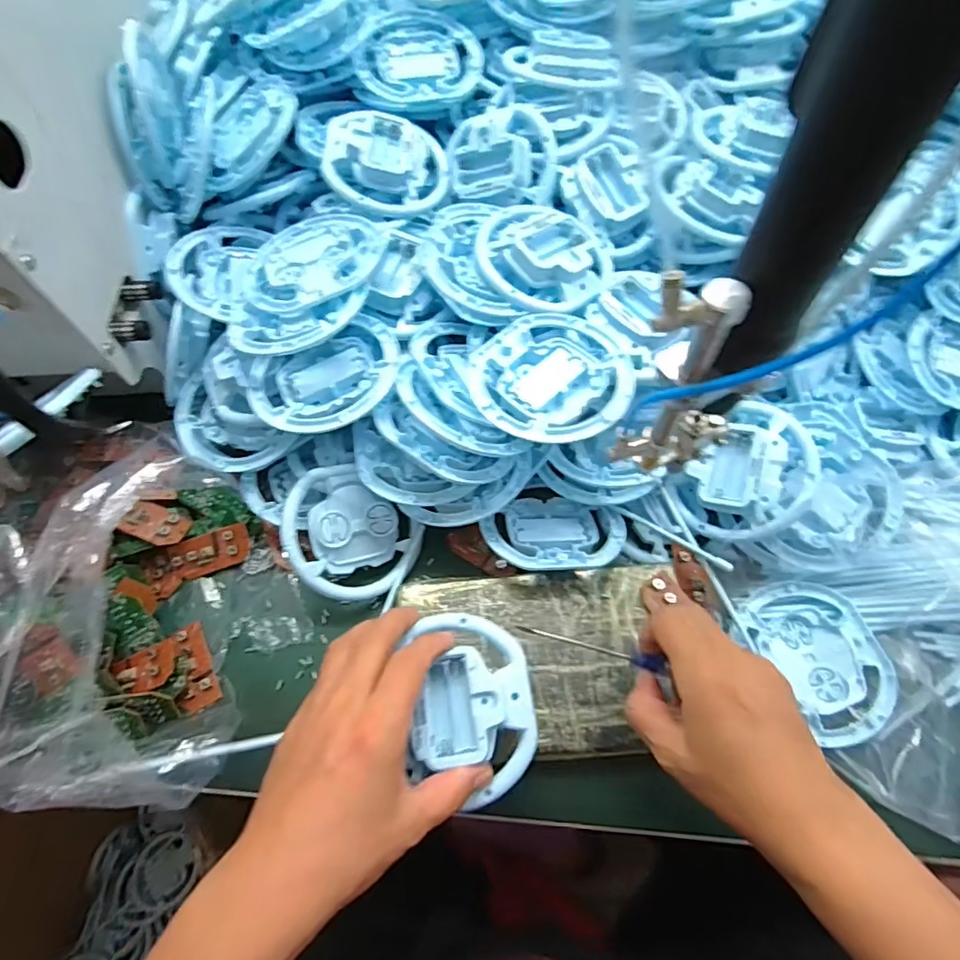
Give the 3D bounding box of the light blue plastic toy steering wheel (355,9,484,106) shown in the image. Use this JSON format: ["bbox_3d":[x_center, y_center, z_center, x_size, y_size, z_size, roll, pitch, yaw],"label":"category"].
[{"bbox_3d":[-0.050,-0.362,0.471,0.100,0.021,0.093,-1,65,1],"label":"light blue plastic toy steering wheel"}]

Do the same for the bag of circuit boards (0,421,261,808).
[{"bbox_3d":[-0.345,0.068,0.379,0.371,0.112,0.244,2,65,3],"label":"bag of circuit boards"}]

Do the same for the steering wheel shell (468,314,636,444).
[{"bbox_3d":[0.049,-0.066,0.372,0.102,0.026,0.101,-1,65,1],"label":"steering wheel shell"}]

